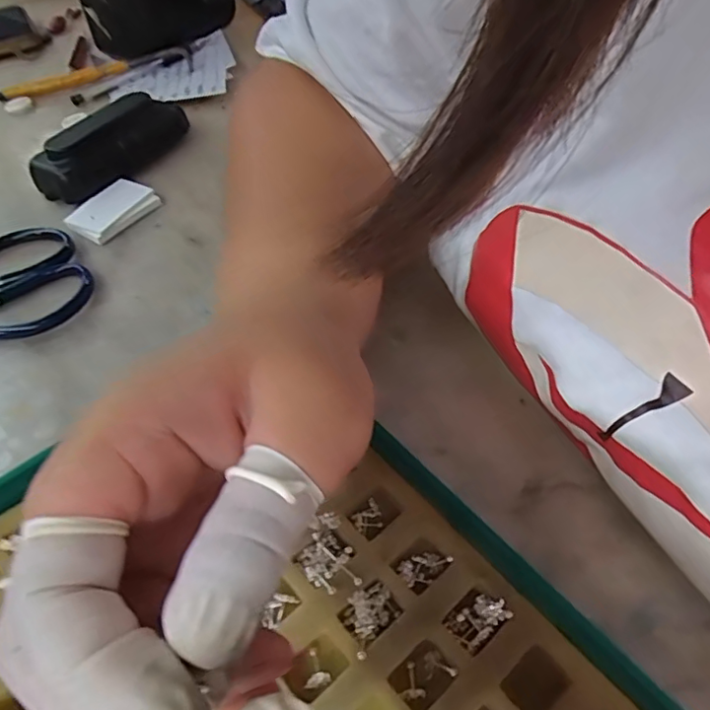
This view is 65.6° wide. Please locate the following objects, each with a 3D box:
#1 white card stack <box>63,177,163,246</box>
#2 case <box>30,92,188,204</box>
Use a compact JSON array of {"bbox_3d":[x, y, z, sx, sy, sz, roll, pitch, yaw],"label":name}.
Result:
[{"bbox_3d":[-0.151,-0.091,0.343,0.037,0.006,0.051,30,58,20],"label":"white card stack"},{"bbox_3d":[-0.160,-0.141,0.368,0.041,0.029,0.106,31,58,21],"label":"case"}]

